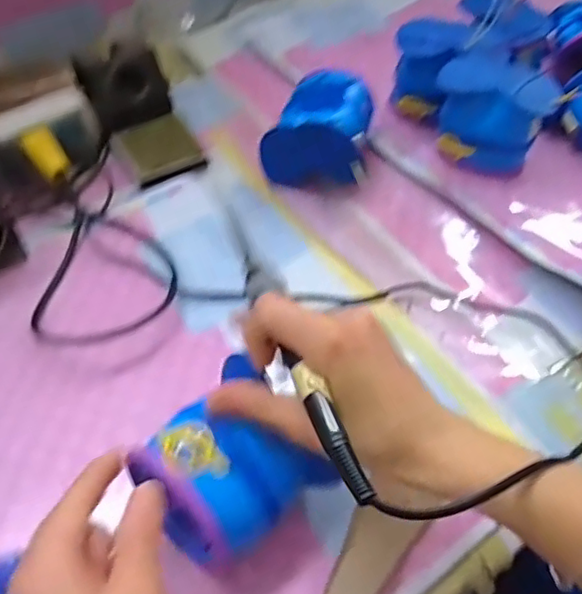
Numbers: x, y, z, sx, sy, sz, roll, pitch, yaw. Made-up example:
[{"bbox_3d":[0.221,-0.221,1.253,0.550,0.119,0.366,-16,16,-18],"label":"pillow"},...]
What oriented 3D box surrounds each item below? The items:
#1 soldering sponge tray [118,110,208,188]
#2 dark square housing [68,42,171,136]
[{"bbox_3d":[-0.122,-0.140,0.575,0.063,0.018,0.065,-23,57,-16],"label":"soldering sponge tray"},{"bbox_3d":[-0.156,-0.196,0.574,0.074,0.059,0.046,-20,56,-15],"label":"dark square housing"}]

